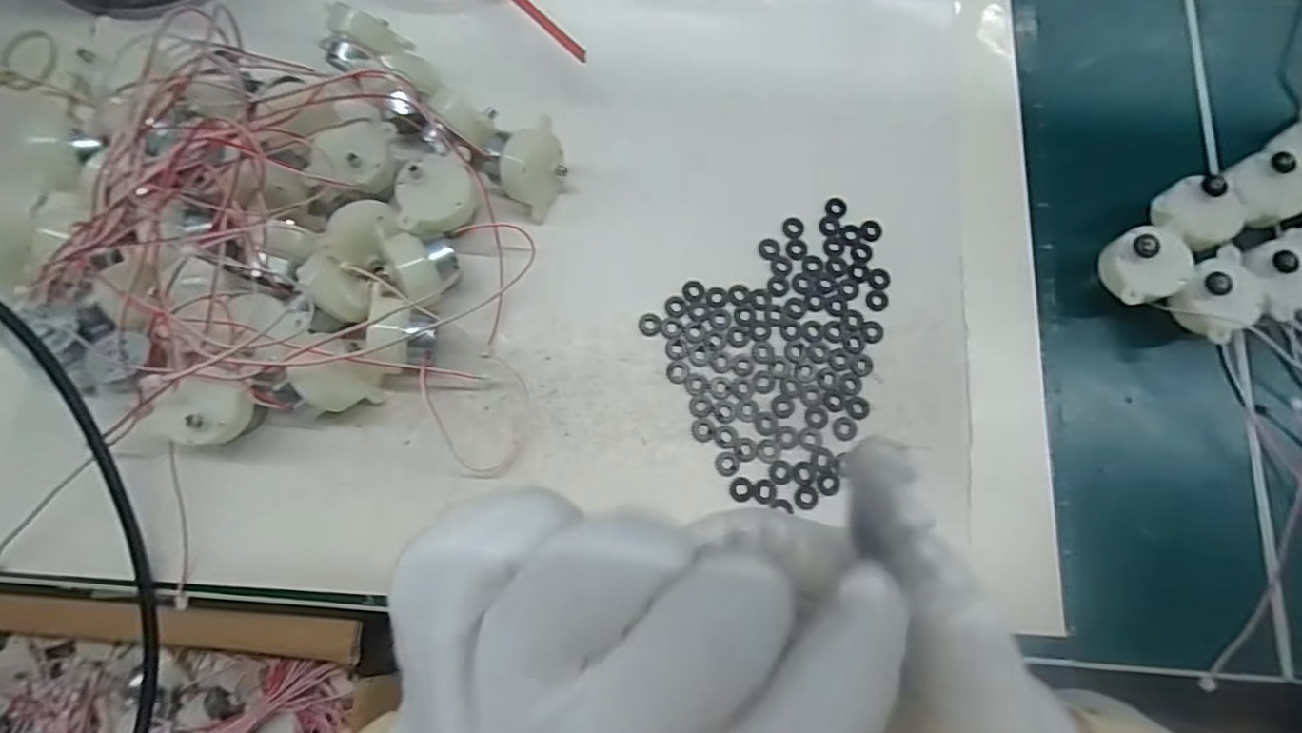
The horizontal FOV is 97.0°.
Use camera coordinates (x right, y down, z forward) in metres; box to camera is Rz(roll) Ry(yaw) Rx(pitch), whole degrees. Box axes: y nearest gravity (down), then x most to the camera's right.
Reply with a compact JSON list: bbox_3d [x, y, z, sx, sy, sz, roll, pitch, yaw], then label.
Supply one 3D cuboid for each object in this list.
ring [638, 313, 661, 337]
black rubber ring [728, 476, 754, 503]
[{"bbox_3d":[0.000,-0.019,0.266,0.011,0.004,0.011,0,78,-1],"label":"ring"},{"bbox_3d":[0.039,0.053,0.249,0.010,0.004,0.010,0,78,-1],"label":"black rubber ring"}]

